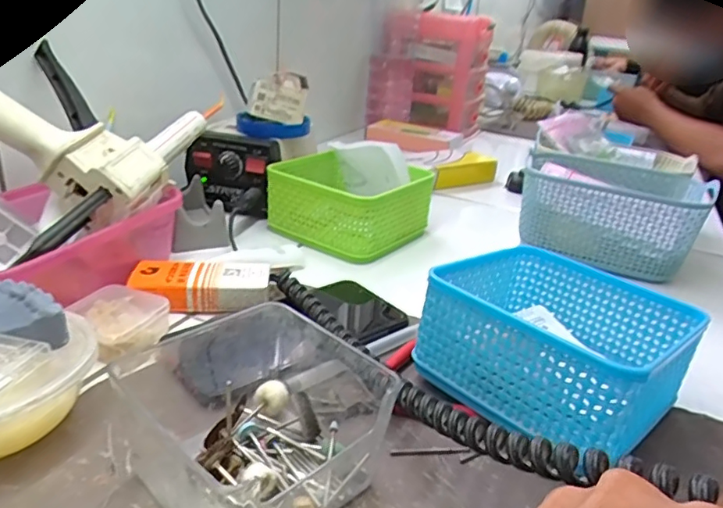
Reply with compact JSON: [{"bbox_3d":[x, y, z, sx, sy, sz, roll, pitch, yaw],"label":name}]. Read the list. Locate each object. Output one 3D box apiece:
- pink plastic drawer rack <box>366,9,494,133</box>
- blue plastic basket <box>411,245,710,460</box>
[{"bbox_3d":[0.128,-0.340,1.033,0.180,0.208,0.178,14,26,19],"label":"pink plastic drawer rack"},{"bbox_3d":[0.117,0.051,0.336,0.132,0.072,0.128,-19,35,-41],"label":"blue plastic basket"}]

